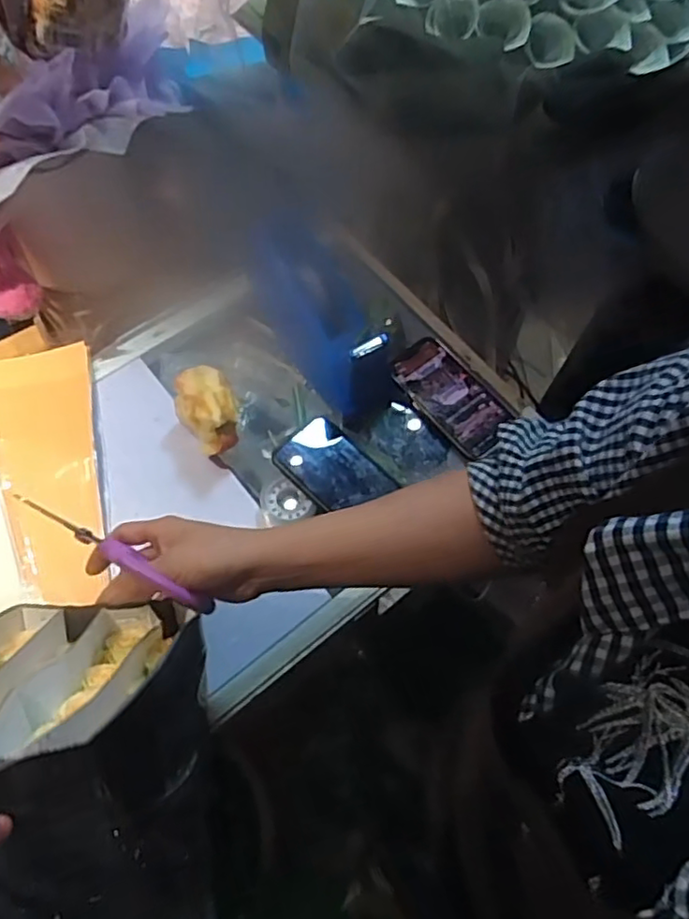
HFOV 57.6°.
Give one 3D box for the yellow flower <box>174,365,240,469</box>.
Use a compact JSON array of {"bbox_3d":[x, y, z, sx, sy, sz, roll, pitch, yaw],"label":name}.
[{"bbox_3d":[-0.136,-0.045,0.636,0.056,0.071,0.079,-26,67,-13],"label":"yellow flower"}]

